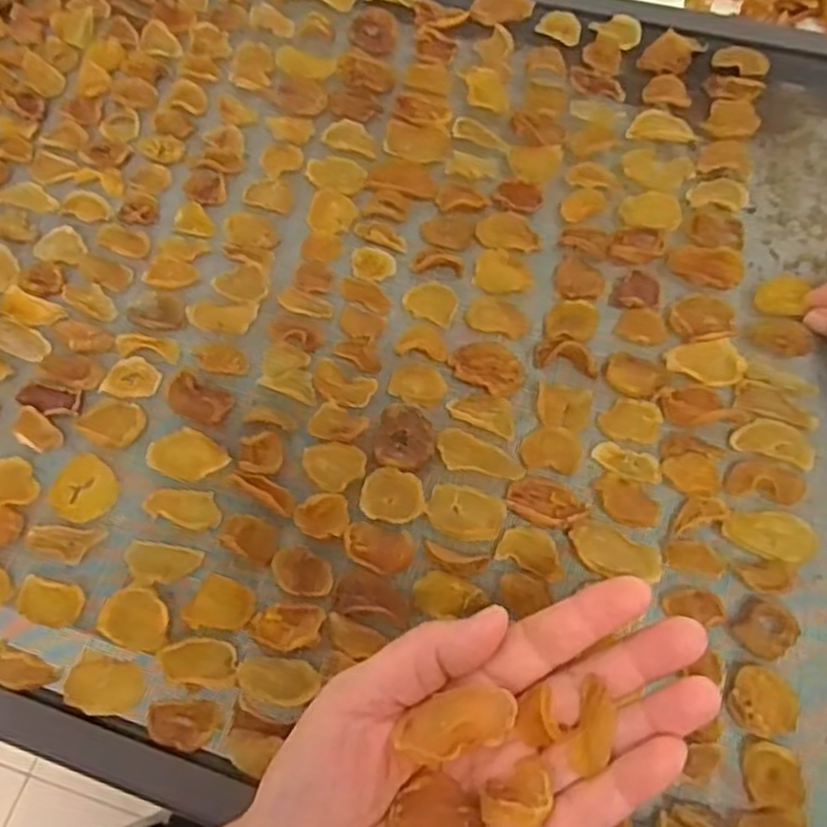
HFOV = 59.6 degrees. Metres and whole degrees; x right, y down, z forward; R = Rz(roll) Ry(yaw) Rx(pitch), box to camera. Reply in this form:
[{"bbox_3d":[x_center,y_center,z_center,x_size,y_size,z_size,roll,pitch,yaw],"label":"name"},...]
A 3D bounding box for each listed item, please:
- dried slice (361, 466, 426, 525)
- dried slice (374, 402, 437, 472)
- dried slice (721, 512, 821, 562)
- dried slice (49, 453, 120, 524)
[{"bbox_3d":[-0.009,0.038,0.335,0.028,0.004,0.025,8,65,5],"label":"dried slice"},{"bbox_3d":[-0.004,0.011,0.345,0.028,0.007,0.031,18,67,9],"label":"dried slice"},{"bbox_3d":[0.161,0.054,0.326,0.041,0.005,0.024,11,66,6],"label":"dried slice"},{"bbox_3d":[-0.155,0.036,0.341,0.030,0.004,0.029,0,65,1],"label":"dried slice"}]

